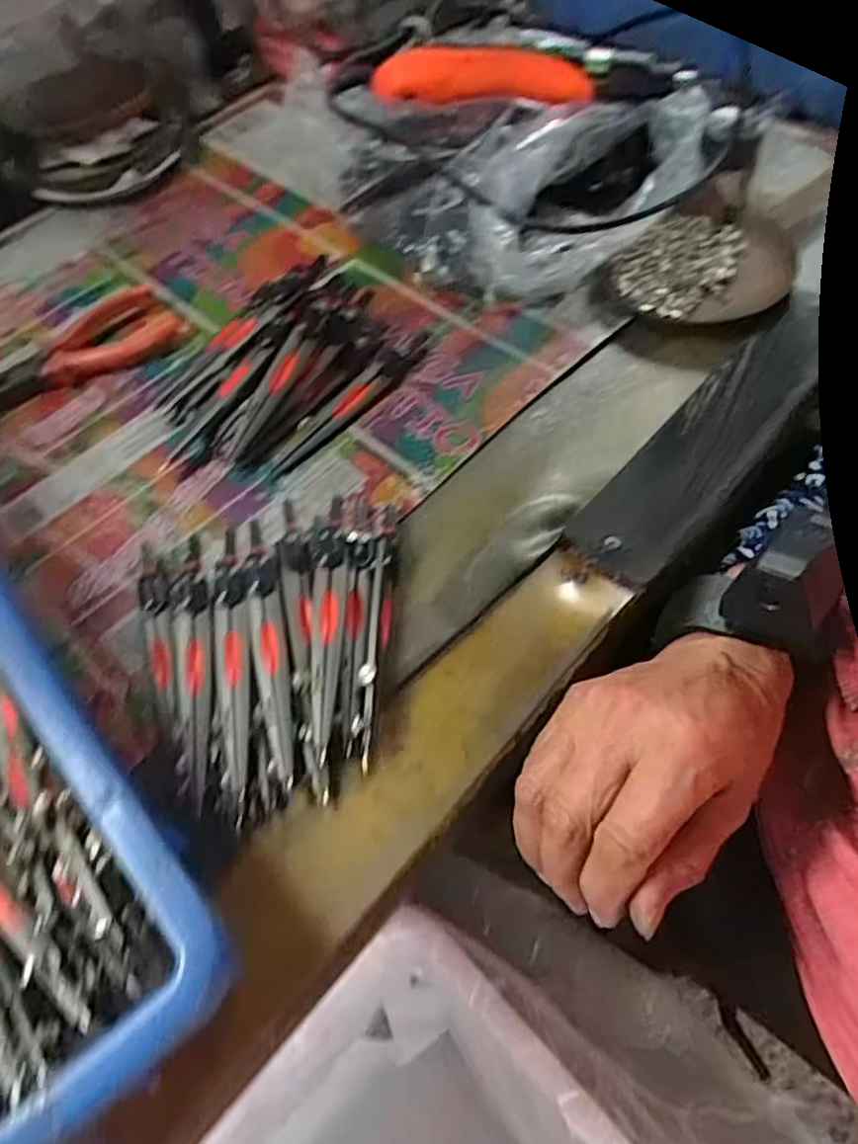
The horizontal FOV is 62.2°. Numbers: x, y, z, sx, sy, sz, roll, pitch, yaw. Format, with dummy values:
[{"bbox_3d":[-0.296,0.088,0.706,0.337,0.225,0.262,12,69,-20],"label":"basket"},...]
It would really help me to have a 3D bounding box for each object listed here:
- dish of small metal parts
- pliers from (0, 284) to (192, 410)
[{"bbox_3d":[0.173,-0.186,0.432,0.107,0.018,0.090,-41,63,-18],"label":"dish of small metal parts"},{"bbox_3d":[-0.234,-0.142,0.455,0.150,0.013,0.066,-26,59,-9],"label":"pliers"}]

